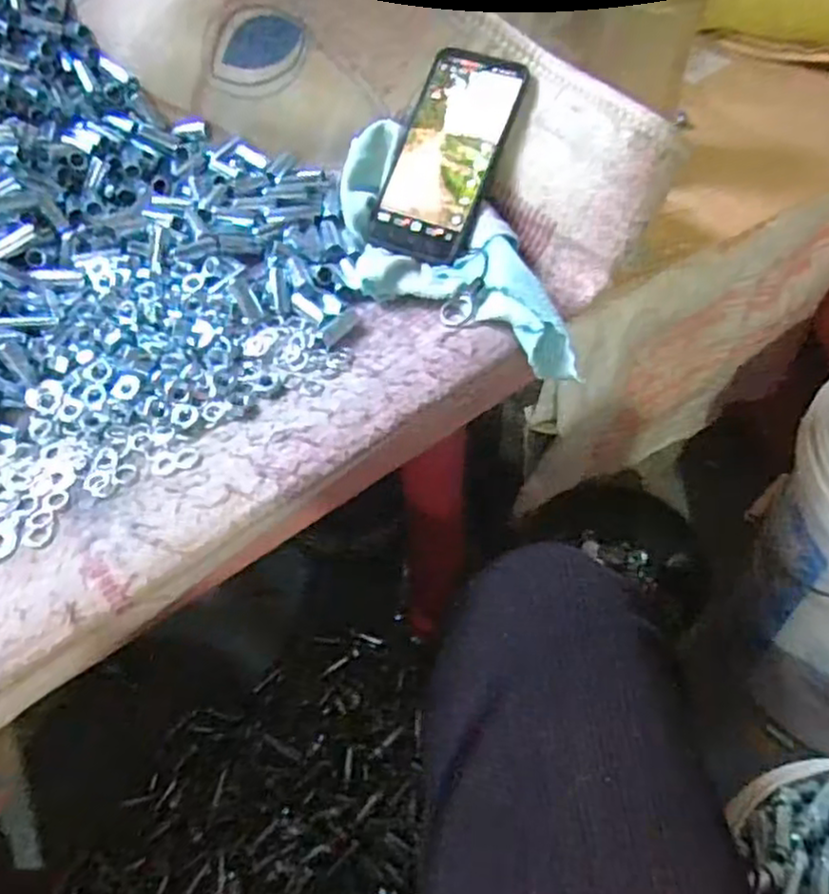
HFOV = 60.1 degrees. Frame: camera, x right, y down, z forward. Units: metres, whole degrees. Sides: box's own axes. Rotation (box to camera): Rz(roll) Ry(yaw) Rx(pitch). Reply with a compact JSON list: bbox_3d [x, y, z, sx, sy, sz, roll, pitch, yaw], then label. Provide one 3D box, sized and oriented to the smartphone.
[{"bbox_3d":[0.025,-0.217,0.535,0.075,0.013,0.153,22,91,18],"label":"smartphone"}]

